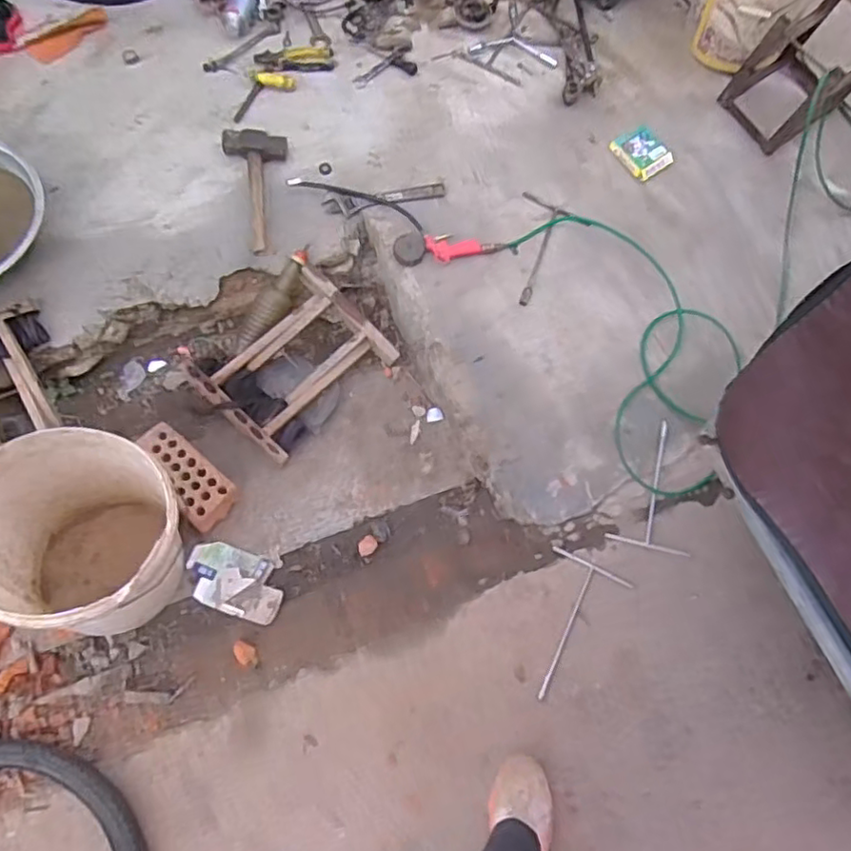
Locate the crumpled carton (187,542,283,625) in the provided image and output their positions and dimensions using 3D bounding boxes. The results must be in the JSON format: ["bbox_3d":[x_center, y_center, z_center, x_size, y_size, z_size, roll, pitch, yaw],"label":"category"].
[{"bbox_3d":[-0.402,0.327,1.338,0.211,0.020,0.125,17,65,5],"label":"crumpled carton"}]

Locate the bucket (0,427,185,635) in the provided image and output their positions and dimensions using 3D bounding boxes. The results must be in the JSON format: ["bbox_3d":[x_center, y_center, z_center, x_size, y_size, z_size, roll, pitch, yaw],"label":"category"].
[{"bbox_3d":[-0.591,0.227,1.167,0.334,0.391,0.308,1,64,-2],"label":"bucket"}]

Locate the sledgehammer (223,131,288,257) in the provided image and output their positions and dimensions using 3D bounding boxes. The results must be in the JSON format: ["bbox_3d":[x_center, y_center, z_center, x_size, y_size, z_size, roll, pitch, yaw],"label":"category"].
[{"bbox_3d":[-0.389,-0.551,1.501,0.146,0.050,0.293,-6,90,-6],"label":"sledgehammer"}]

